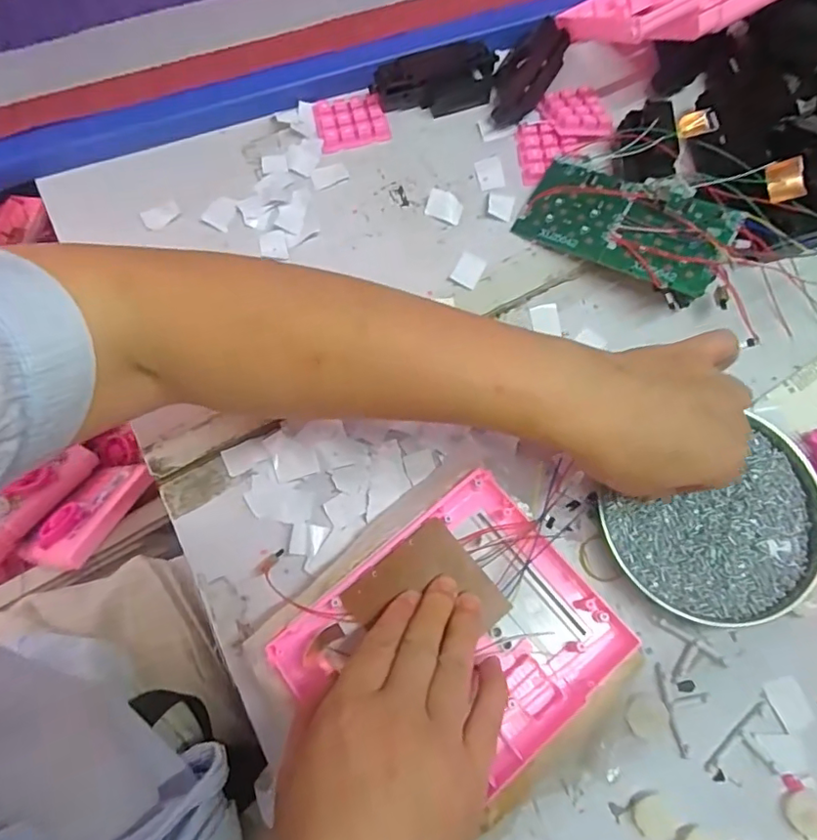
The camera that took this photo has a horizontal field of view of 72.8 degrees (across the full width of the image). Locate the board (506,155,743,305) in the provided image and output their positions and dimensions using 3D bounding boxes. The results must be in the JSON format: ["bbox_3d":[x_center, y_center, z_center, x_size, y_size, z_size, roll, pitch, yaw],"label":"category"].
[{"bbox_3d":[0.154,-0.142,0.400,0.141,0.008,0.067,31,89,25],"label":"board"}]

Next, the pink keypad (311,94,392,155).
[{"bbox_3d":[-0.048,-0.251,0.463,0.057,0.009,0.047,-14,82,2],"label":"pink keypad"}]

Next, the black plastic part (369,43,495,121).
[{"bbox_3d":[0.023,-0.280,0.459,0.100,0.034,0.036,-14,72,-2],"label":"black plastic part"}]

